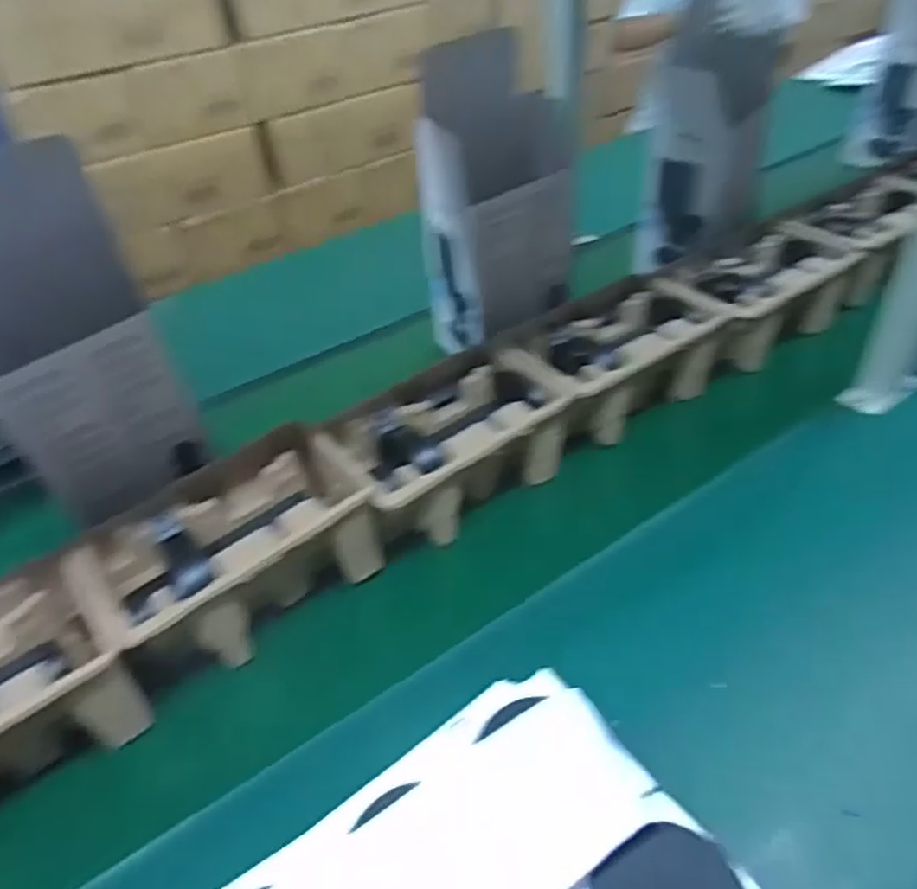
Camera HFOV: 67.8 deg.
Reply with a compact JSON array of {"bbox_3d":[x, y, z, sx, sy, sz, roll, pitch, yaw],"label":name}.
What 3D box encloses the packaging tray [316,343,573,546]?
[{"bbox_3d":[-0.011,0.006,0.698,0.234,0.101,0.141,-28,45,-24],"label":"packaging tray"}]

